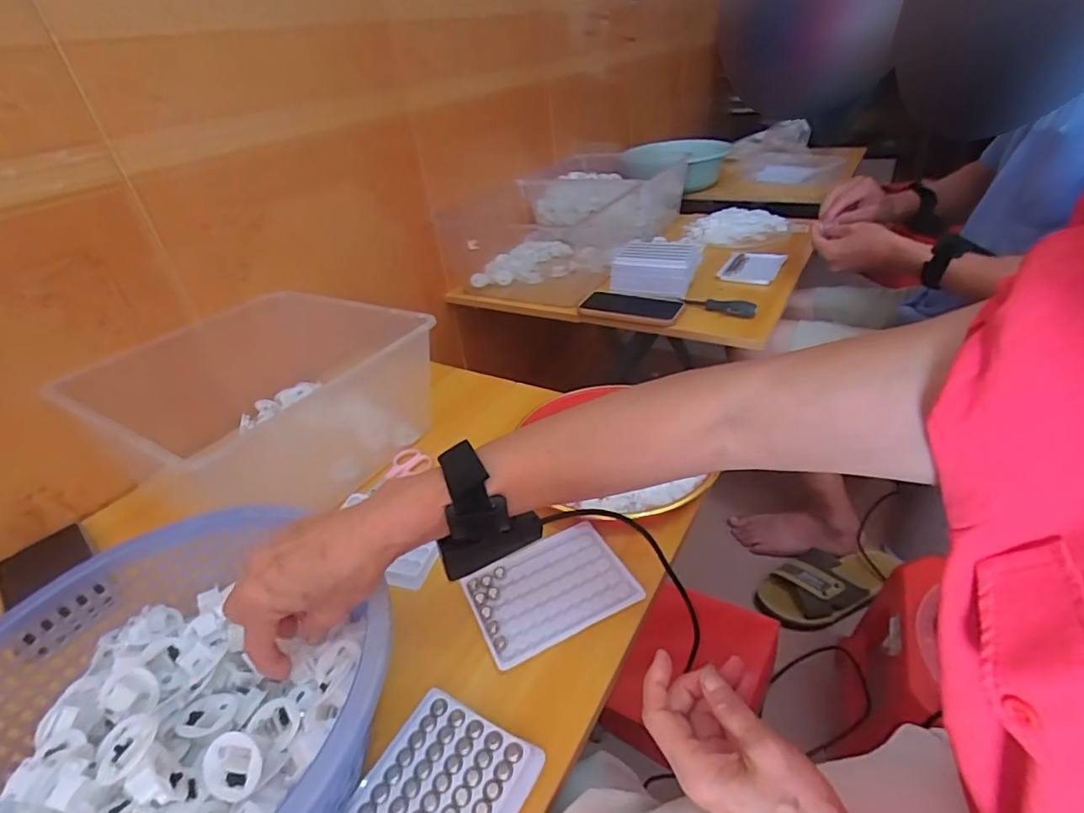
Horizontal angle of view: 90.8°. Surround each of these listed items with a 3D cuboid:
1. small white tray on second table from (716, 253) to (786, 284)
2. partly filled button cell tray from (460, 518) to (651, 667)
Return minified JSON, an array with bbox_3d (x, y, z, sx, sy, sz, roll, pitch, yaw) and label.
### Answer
[{"bbox_3d":[0.392,-0.262,0.997,0.098,0.012,0.145,14,40,28],"label":"small white tray on second table"},{"bbox_3d":[0.006,0.153,0.453,0.129,0.007,0.100,-20,36,-18],"label":"partly filled button cell tray"}]

